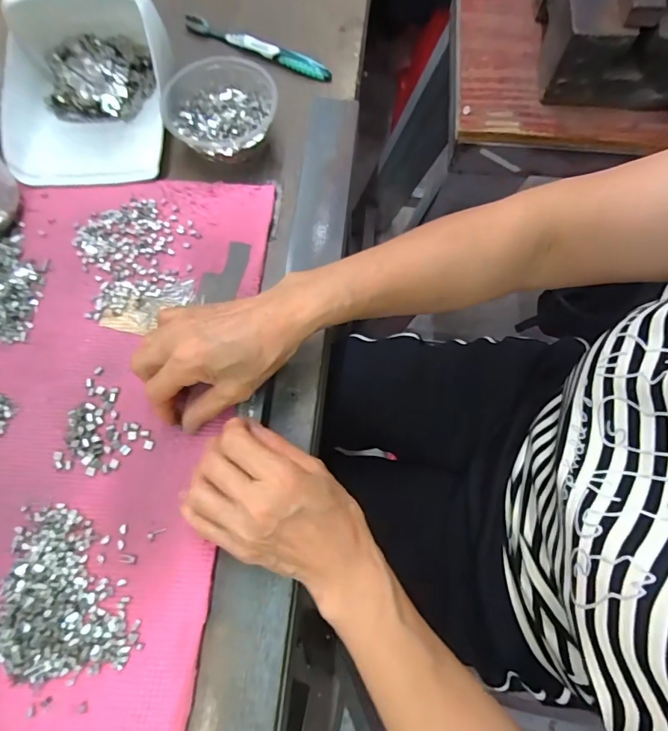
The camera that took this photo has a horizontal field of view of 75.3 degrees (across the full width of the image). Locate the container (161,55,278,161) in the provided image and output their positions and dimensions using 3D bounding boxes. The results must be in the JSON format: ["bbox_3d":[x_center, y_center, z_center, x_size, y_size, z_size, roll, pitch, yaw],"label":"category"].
[{"bbox_3d":[-0.108,-0.242,0.423,0.099,0.048,0.095,-1,71,2],"label":"container"}]

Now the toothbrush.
[{"bbox_3d":[-0.086,-0.354,0.481,0.180,0.017,0.010,25,74,10],"label":"toothbrush"}]

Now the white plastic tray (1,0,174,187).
[{"bbox_3d":[-0.242,-0.274,0.414,0.163,0.079,0.173,-1,71,2],"label":"white plastic tray"}]

